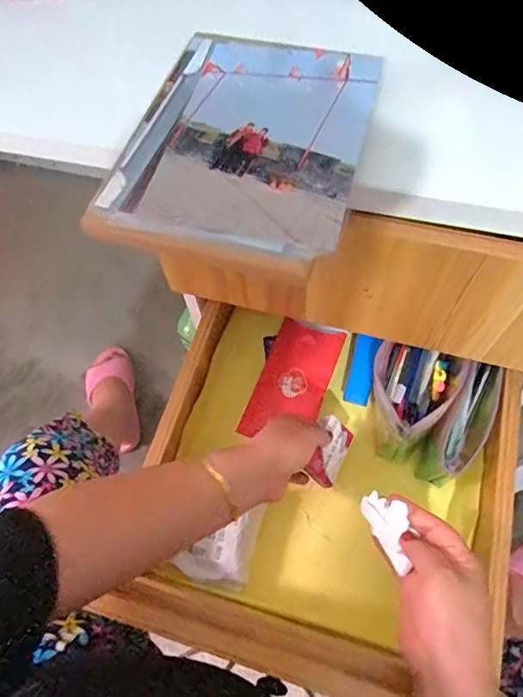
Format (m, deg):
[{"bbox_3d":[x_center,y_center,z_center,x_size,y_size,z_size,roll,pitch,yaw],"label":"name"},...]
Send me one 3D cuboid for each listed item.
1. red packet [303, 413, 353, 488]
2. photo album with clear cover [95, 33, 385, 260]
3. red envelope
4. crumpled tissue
[{"bbox_3d":[0.073,0.108,0.517,0.041,0.011,0.071,44,57,-13],"label":"red packet"},{"bbox_3d":[-0.008,-0.149,0.335,0.155,0.007,0.184,14,66,10],"label":"photo album with clear cover"},{"bbox_3d":[0.039,0.040,0.596,0.083,0.023,0.154,20,67,13],"label":"red envelope"},{"bbox_3d":[0.113,0.156,0.421,0.026,0.046,0.066,-20,65,-6],"label":"crumpled tissue"}]

